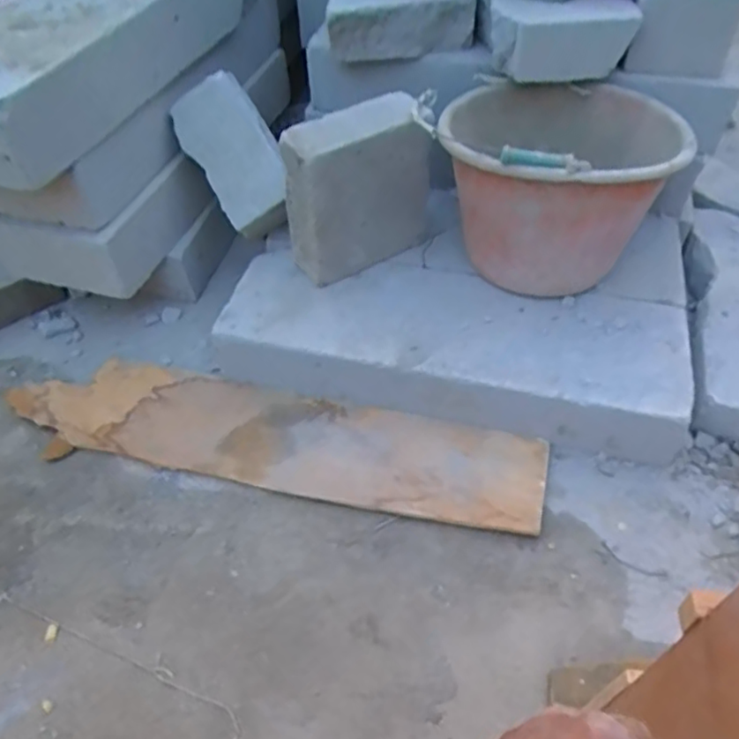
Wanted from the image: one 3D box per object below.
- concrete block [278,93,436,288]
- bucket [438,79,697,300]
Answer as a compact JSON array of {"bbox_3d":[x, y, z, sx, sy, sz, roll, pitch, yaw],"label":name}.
[{"bbox_3d":[-0.017,-0.234,0.838,0.190,0.205,0.073,-27,54,-21],"label":"concrete block"},{"bbox_3d":[0.242,-0.240,0.841,0.274,0.214,0.274,3,49,3],"label":"bucket"}]

